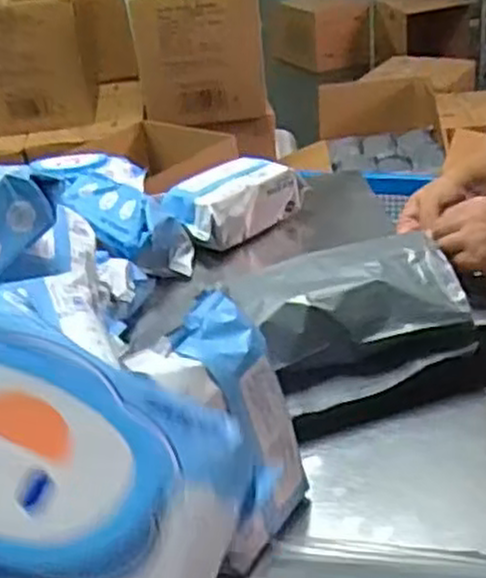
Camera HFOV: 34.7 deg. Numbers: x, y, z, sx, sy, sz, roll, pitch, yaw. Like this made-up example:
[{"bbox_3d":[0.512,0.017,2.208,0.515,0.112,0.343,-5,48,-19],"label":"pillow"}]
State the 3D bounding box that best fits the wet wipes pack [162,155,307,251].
[{"bbox_3d":[-0.015,-0.116,1.036,0.176,0.075,0.091,-26,34,-32],"label":"wet wipes pack"}]

